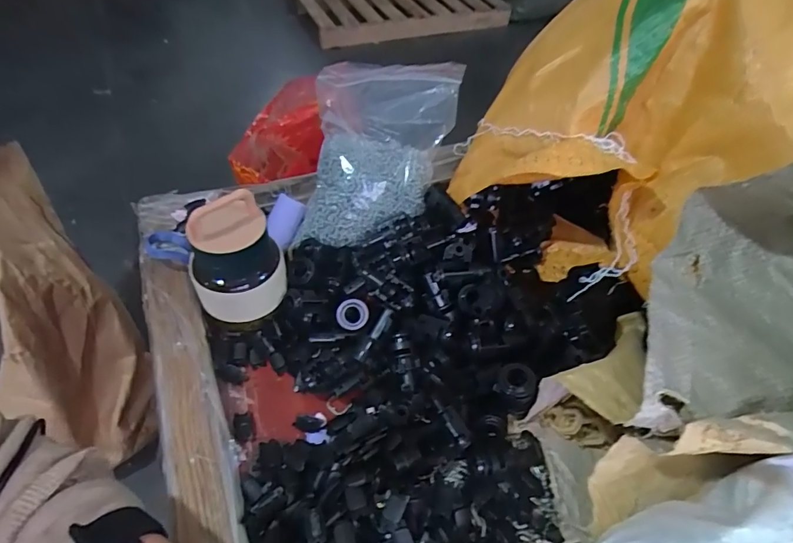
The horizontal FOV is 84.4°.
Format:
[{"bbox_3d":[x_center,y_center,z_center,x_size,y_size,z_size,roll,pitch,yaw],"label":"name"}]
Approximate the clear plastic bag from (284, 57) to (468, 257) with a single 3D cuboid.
[{"bbox_3d":[-0.017,-0.129,0.444,0.115,0.126,0.192,17,50,11],"label":"clear plastic bag"}]

